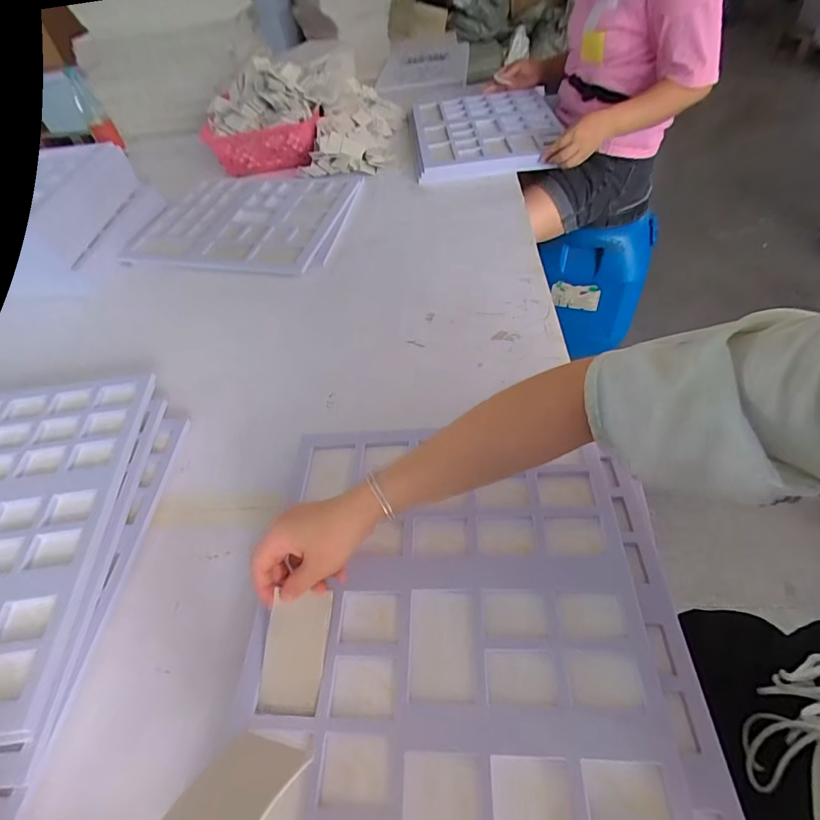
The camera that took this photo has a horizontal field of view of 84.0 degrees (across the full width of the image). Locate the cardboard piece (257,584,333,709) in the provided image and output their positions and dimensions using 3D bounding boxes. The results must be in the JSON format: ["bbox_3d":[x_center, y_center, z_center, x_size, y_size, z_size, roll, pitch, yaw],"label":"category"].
[{"bbox_3d":[-0.101,0.210,0.401,0.051,0.004,0.090,10,69,-11],"label":"cardboard piece"}]

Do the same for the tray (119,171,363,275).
[{"bbox_3d":[-0.357,-0.427,1.002,0.450,0.032,0.413,3,51,11],"label":"tray"}]

